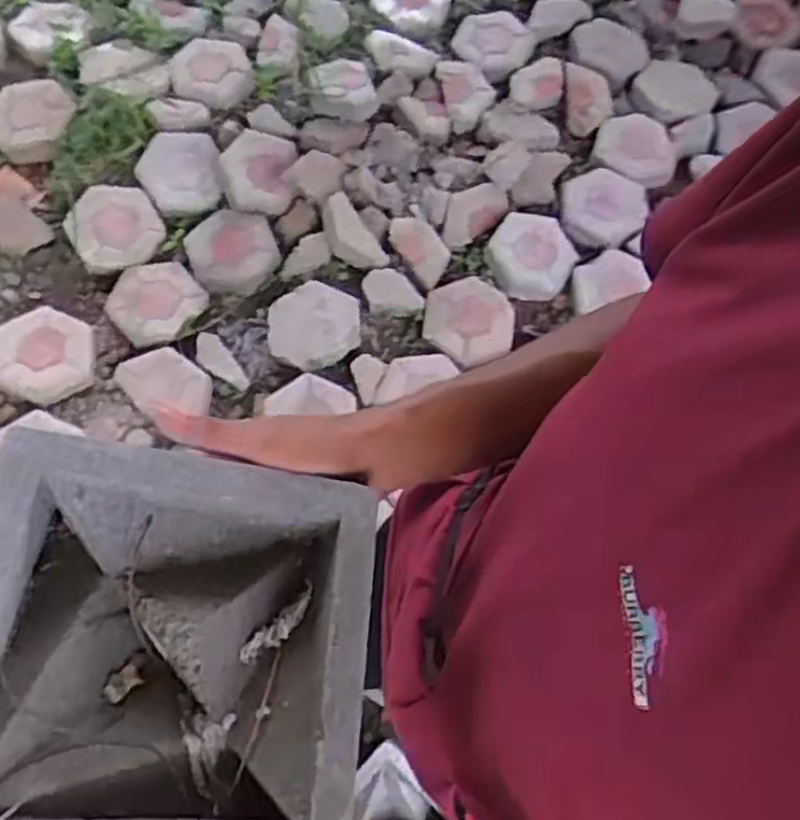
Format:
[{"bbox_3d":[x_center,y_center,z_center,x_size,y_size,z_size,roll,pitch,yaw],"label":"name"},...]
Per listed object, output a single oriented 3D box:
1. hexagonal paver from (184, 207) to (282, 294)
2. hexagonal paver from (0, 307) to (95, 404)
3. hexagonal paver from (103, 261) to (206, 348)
[{"bbox_3d":[-0.400,-0.382,1.788,0.201,0.050,0.208,-25,71,-12],"label":"hexagonal paver"},{"bbox_3d":[-0.776,-0.114,1.613,0.203,0.057,0.199,-3,68,-4],"label":"hexagonal paver"},{"bbox_3d":[-0.564,-0.250,1.717,0.200,0.044,0.188,-41,75,-16],"label":"hexagonal paver"}]

